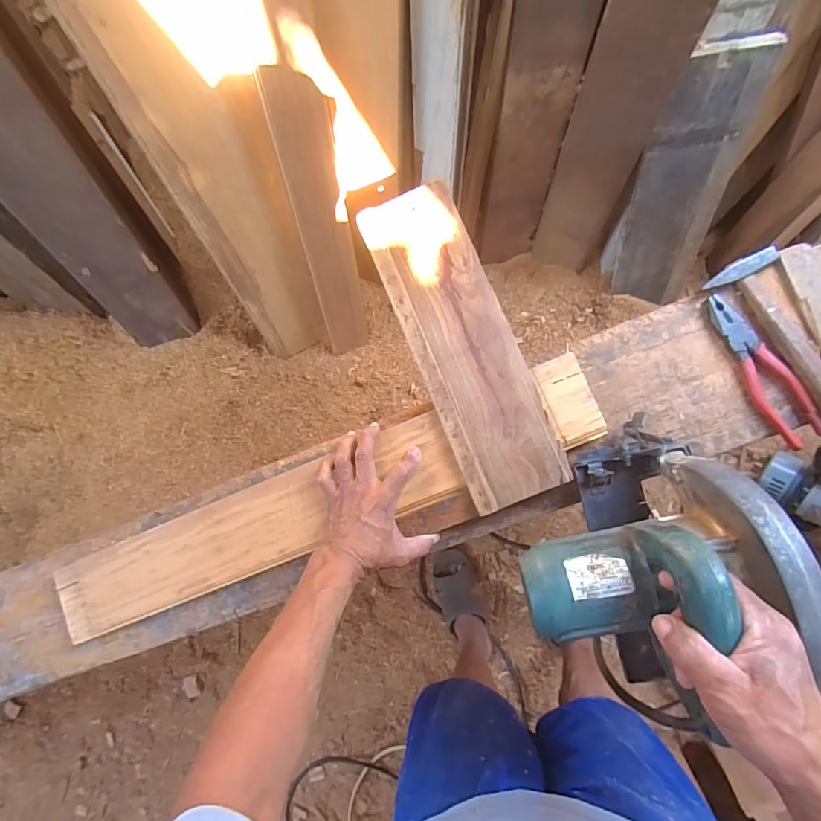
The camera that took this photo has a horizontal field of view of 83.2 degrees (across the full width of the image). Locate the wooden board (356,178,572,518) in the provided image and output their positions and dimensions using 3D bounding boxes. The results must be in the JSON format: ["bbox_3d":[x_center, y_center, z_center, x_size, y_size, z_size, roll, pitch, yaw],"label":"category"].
[{"bbox_3d":[0.061,-0.083,0.557,0.118,0.028,0.394,-23,87,9],"label":"wooden board"}]

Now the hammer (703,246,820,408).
[{"bbox_3d":[0.449,-0.056,0.510,0.081,0.043,0.276,-35,85,8],"label":"hammer"}]

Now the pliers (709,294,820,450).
[{"bbox_3d":[0.404,-0.049,0.528,0.047,0.012,0.190,-26,86,9],"label":"pliers"}]

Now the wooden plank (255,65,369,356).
[{"bbox_3d":[-0.142,-0.287,0.808,0.086,0.548,0.029,-18,61,-8],"label":"wooden plank"}]

